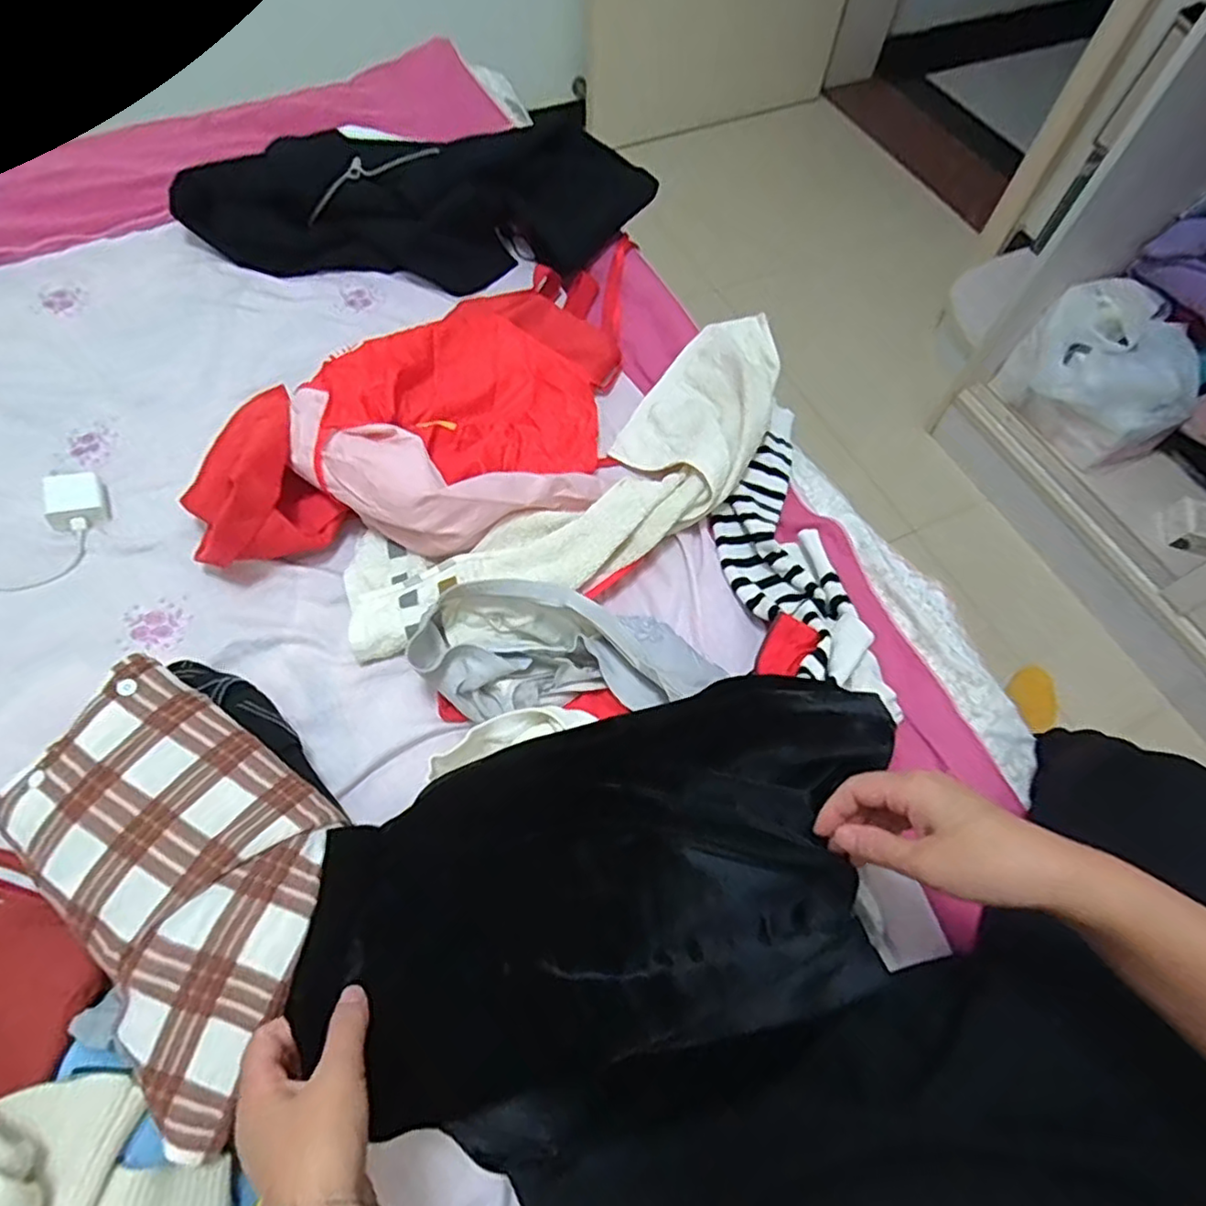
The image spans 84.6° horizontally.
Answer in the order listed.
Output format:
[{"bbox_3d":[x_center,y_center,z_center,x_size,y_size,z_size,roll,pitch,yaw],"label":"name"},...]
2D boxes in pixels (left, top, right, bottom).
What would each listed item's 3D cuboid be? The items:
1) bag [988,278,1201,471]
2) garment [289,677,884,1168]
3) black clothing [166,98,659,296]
[{"bbox_3d":[0.939,-0.420,1.257,0.205,0.232,0.286,-25,67,-14],"label":"bag"},{"bbox_3d":[0.027,0.184,0.439,0.396,0.107,0.218,-16,65,-10],"label":"garment"},{"bbox_3d":[-0.240,-0.553,0.881,0.603,0.105,0.192,3,63,-1],"label":"black clothing"}]

